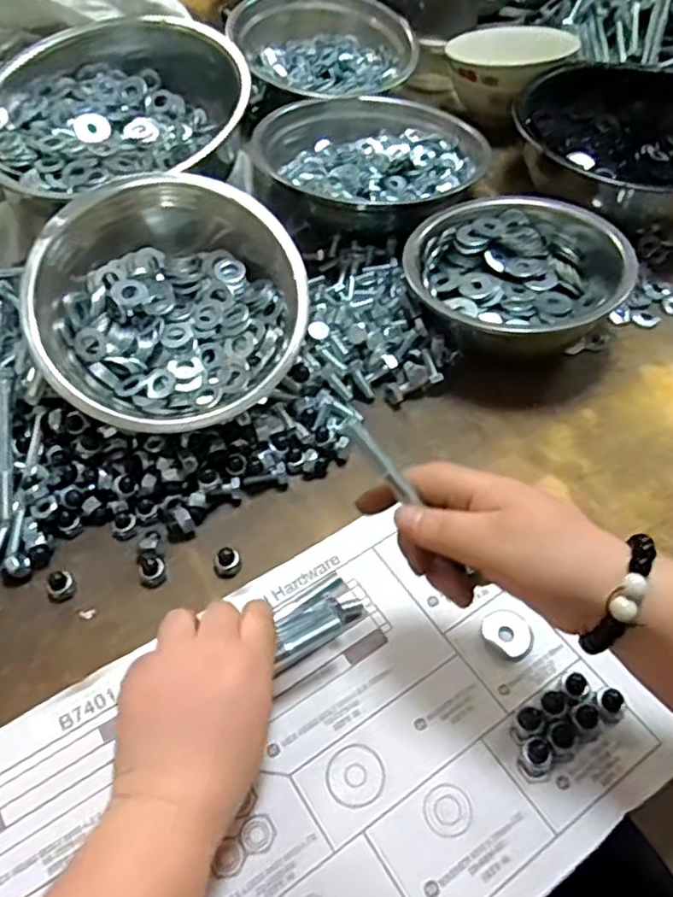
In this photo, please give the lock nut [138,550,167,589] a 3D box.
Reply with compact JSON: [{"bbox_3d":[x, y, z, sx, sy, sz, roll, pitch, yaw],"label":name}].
[{"bbox_3d":[-0.120,0.078,0.435,0.018,0.014,0.020,-8,54,-5],"label":"lock nut"}]

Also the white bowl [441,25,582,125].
[{"bbox_3d":[0.187,-0.413,0.746,0.111,0.073,0.126,-39,62,-25],"label":"white bowl"}]

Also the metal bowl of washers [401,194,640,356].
[{"bbox_3d":[0.142,-0.143,0.556,0.172,0.059,0.156,-3,54,-2],"label":"metal bowl of washers"}]

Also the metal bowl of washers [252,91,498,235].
[{"bbox_3d":[0.027,-0.279,0.654,0.192,0.058,0.196,38,62,19],"label":"metal bowl of washers"}]

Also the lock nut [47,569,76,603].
[{"bbox_3d":[-0.175,0.087,0.427,0.017,0.015,0.014,-33,60,-22],"label":"lock nut"}]

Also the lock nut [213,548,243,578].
[{"bbox_3d":[-0.071,0.074,0.436,0.018,0.016,0.014,-8,54,-6],"label":"lock nut"}]

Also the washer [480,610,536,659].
[{"bbox_3d":[0.104,0.111,0.406,0.026,0.005,0.031,-33,60,-22],"label":"washer"}]

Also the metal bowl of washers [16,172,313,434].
[{"bbox_3d":[-0.118,-0.096,0.489,0.186,0.083,0.186,14,74,-3],"label":"metal bowl of washers"}]

